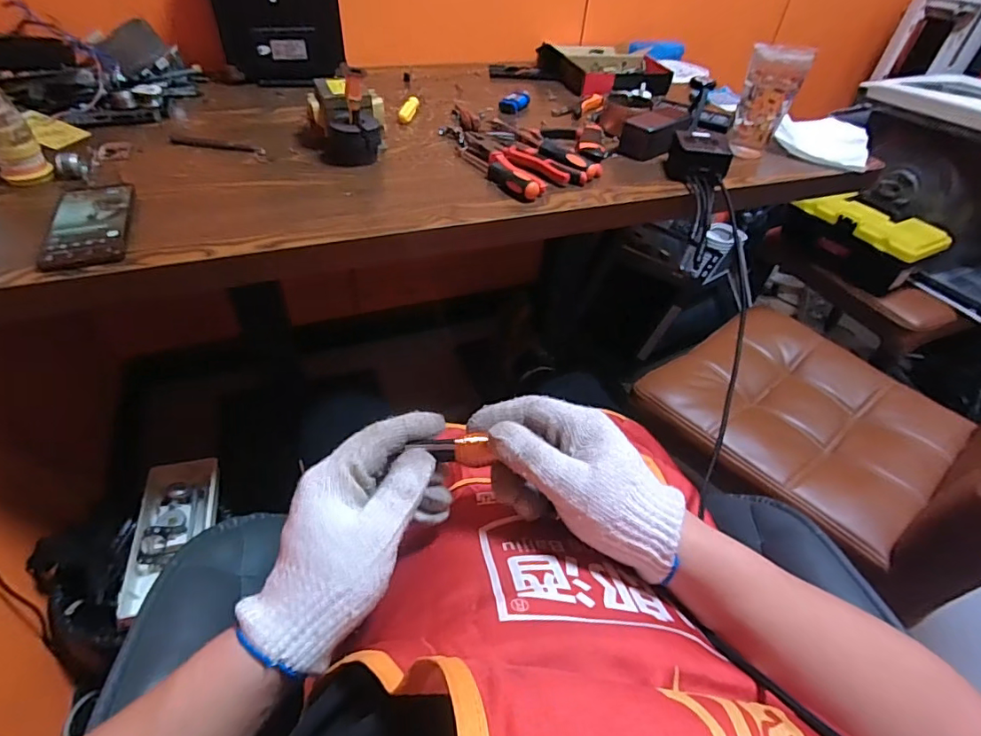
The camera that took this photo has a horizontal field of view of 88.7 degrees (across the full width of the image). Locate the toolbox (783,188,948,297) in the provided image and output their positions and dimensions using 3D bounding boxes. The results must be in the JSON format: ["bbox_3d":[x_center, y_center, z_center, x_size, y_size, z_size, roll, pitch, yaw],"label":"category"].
[{"bbox_3d":[0.819,-0.294,1.146,0.121,0.157,0.307,-22,50,-26],"label":"toolbox"}]

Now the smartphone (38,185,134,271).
[{"bbox_3d":[-0.431,-0.161,0.541,0.068,0.010,0.160,-12,47,-18],"label":"smartphone"}]

